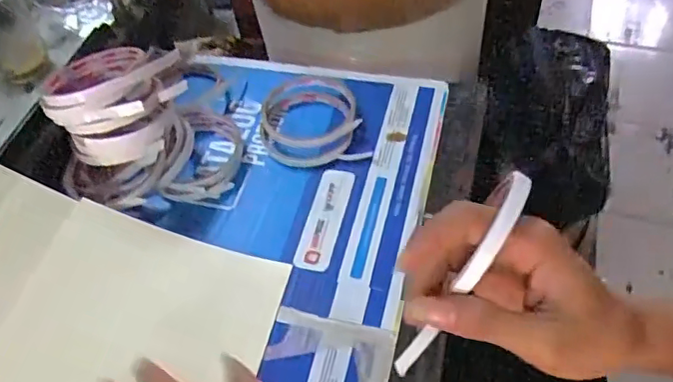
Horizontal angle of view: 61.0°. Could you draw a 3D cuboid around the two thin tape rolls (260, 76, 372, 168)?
[{"bbox_3d":[-0.025,-0.066,0.494,0.085,0.017,0.113,-13,52,-4],"label":"two thin tape rolls"}]

